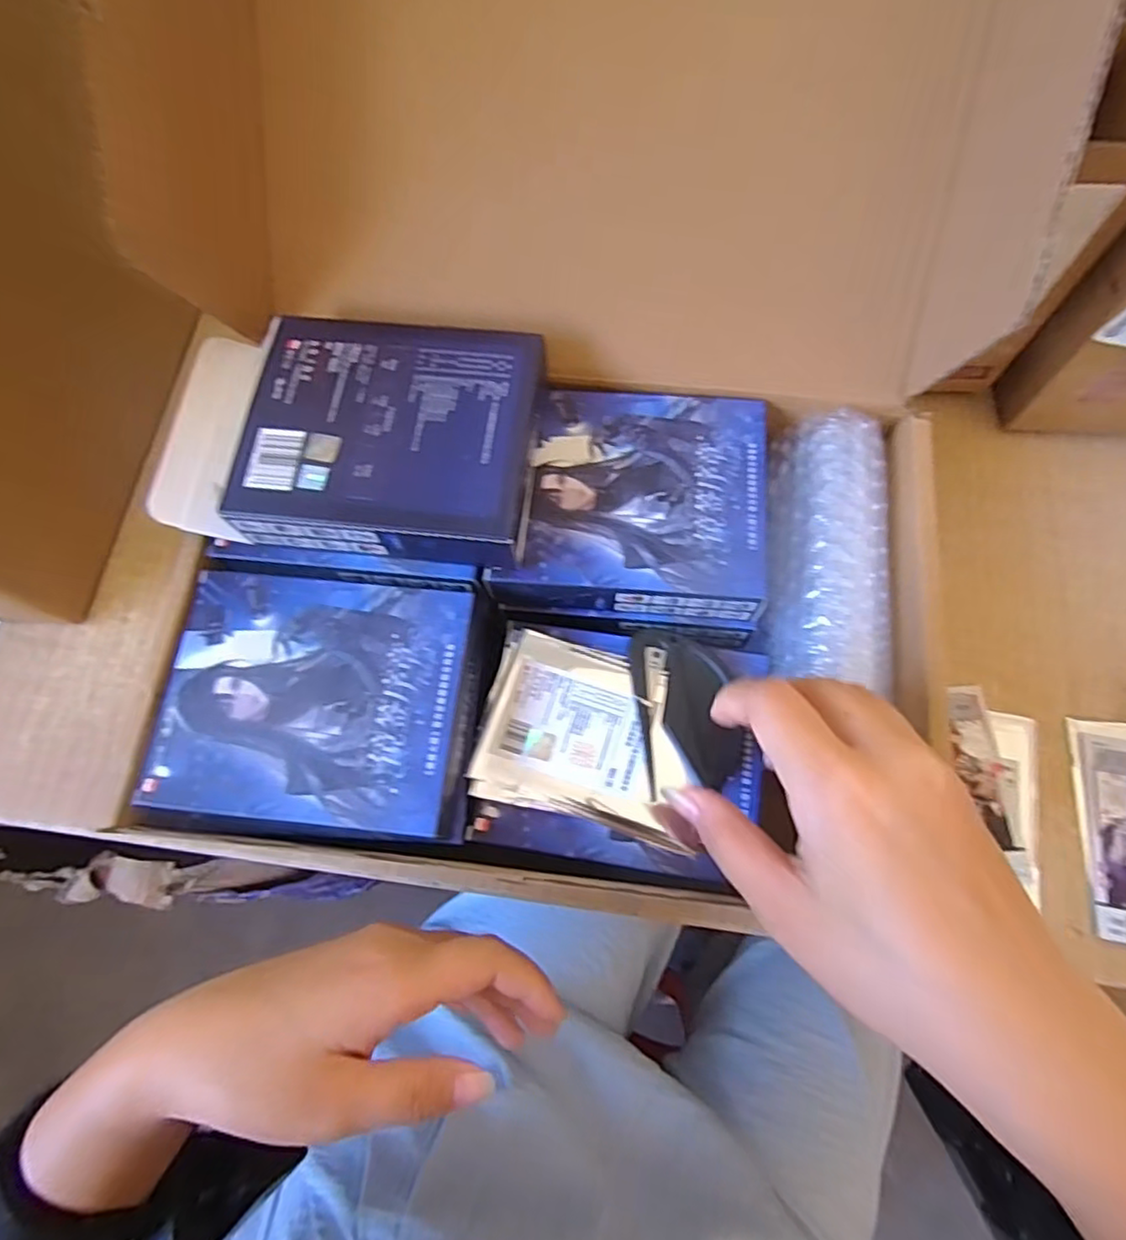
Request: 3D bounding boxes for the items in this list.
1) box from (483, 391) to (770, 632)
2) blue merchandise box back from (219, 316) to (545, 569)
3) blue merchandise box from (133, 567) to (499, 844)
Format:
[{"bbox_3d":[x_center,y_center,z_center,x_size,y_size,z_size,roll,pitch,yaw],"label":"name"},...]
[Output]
[{"bbox_3d":[0.035,-0.053,0.309,0.123,0.036,0.103,5,71,3],"label":"box"},{"bbox_3d":[-0.075,-0.077,0.288,0.125,0.036,0.104,7,71,4],"label":"blue merchandise box back"},{"bbox_3d":[-0.100,0.035,0.282,0.124,0.034,0.108,4,71,3],"label":"blue merchandise box"}]

